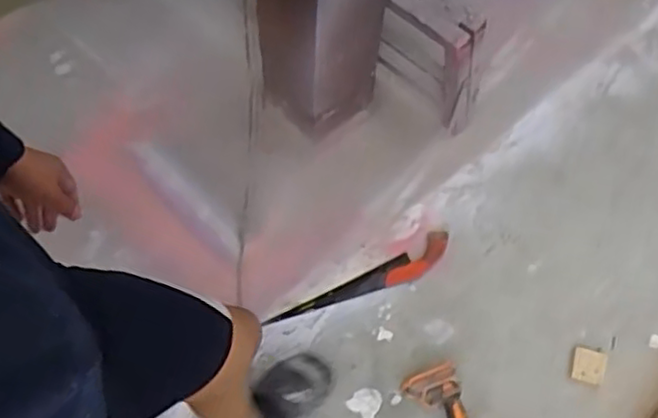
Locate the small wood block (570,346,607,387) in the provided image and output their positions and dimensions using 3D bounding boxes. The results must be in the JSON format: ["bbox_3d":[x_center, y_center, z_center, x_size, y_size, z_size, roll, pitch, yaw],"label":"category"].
[{"bbox_3d":[0.564,0.341,1.481,0.069,0.007,0.076,15,62,6],"label":"small wood block"}]

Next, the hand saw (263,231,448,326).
[{"bbox_3d":[0.075,0.168,1.546,0.444,0.023,0.080,-22,65,-13],"label":"hand saw"}]

